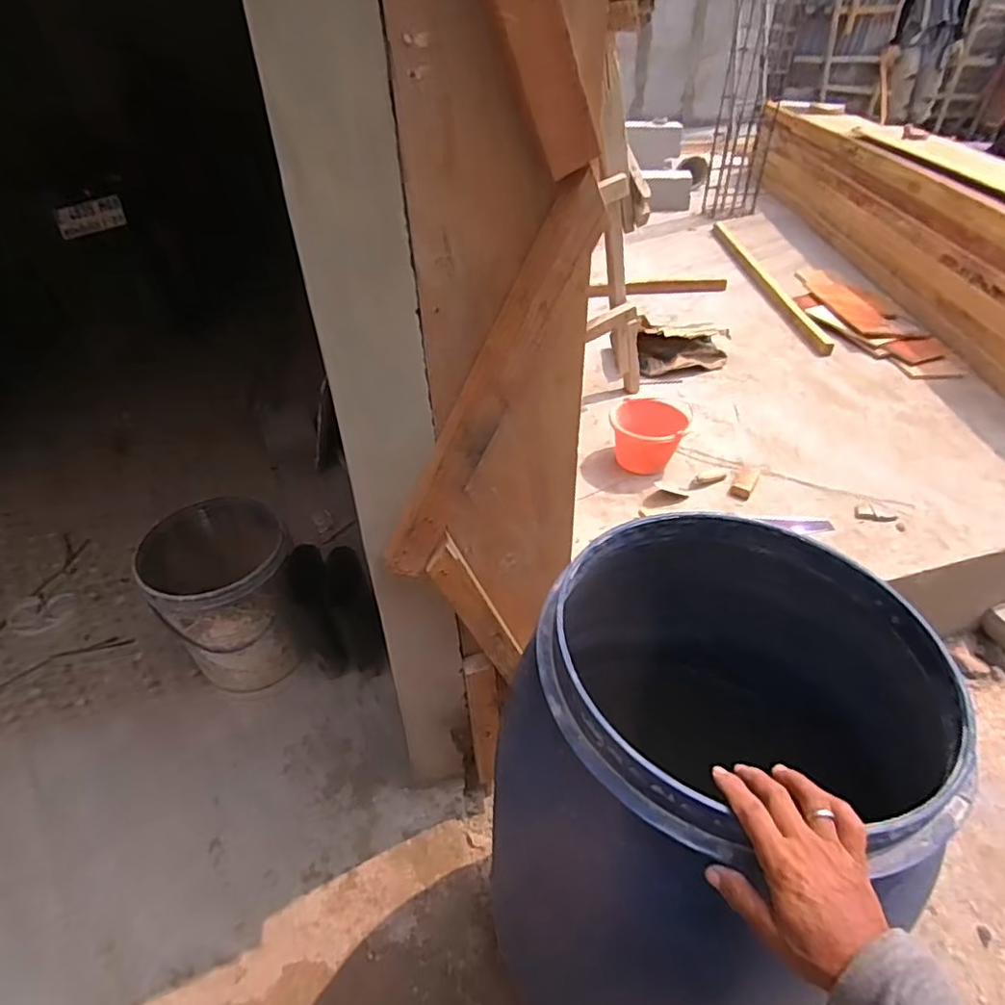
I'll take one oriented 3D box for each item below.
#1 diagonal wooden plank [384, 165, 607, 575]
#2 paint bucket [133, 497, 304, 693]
[{"bbox_3d":[-0.022,-0.117,0.761,0.057,0.550,0.030,12,32,-31],"label":"diagonal wooden plank"},{"bbox_3d":[-0.626,0.227,1.421,0.292,0.353,0.300,-25,45,-24],"label":"paint bucket"}]

